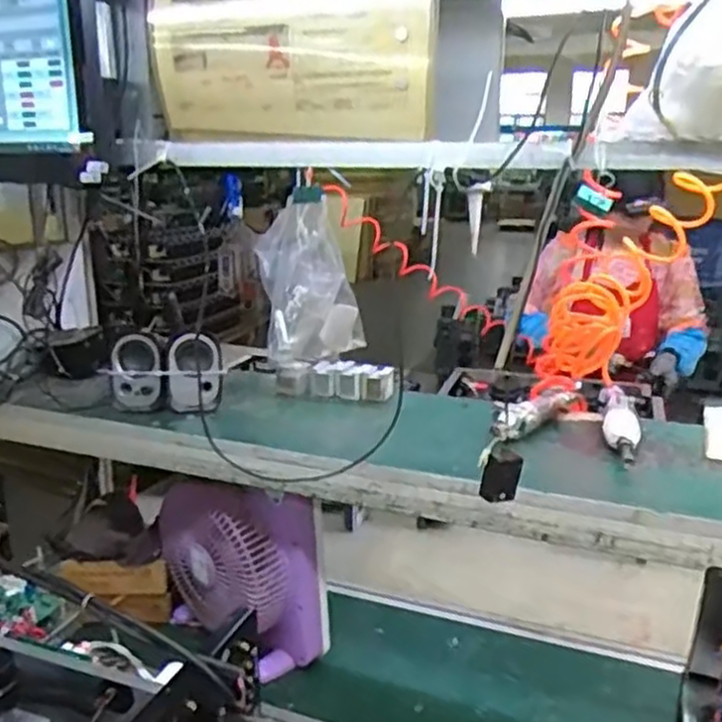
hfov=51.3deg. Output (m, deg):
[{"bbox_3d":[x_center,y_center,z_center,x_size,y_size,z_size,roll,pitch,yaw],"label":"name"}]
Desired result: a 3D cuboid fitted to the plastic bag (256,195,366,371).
[{"bbox_3d":[-0.087,-0.136,1.257,0.174,0.250,0.121,0,16,0],"label":"plastic bag"}]

